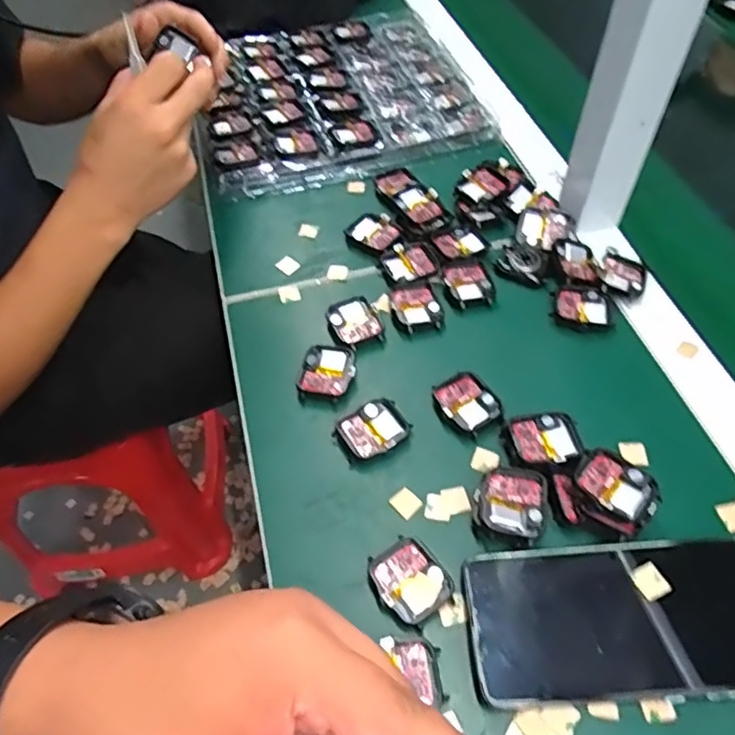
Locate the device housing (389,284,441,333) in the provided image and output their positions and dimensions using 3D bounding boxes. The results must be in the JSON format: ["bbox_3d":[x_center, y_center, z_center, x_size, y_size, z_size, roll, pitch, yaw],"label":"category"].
[{"bbox_3d":[0.038,-0.047,0.471,0.036,0.006,0.044,-12,53,-8],"label":"device housing"}]

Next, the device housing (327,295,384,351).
[{"bbox_3d":[-0.011,-0.035,0.463,0.034,0.006,0.047,-23,55,-15],"label":"device housing"}]

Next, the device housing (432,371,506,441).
[{"bbox_3d":[0.068,0.024,0.418,0.038,0.009,0.046,-30,57,-20],"label":"device housing"}]

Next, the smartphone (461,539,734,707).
[{"bbox_3d":[0.136,0.135,0.329,0.160,0.016,0.079,-2,52,0],"label":"smartphone"}]

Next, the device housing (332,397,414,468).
[{"bbox_3d":[0.004,0.042,0.407,0.046,0.008,0.038,-33,58,-22],"label":"device housing"}]

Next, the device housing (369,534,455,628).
[{"bbox_3d":[0.024,0.121,0.345,0.037,0.008,0.043,-36,59,-23],"label":"device housing"}]

